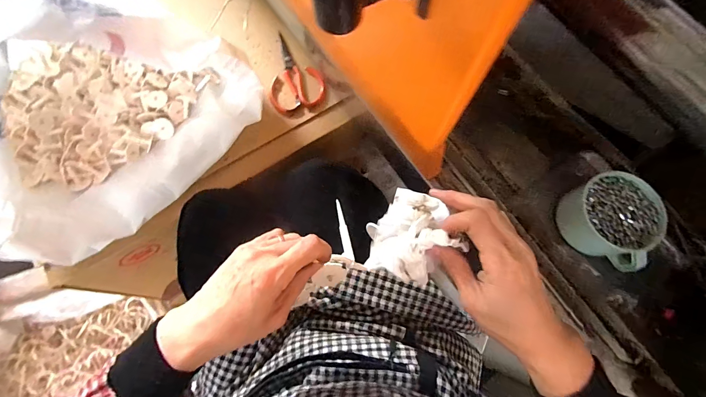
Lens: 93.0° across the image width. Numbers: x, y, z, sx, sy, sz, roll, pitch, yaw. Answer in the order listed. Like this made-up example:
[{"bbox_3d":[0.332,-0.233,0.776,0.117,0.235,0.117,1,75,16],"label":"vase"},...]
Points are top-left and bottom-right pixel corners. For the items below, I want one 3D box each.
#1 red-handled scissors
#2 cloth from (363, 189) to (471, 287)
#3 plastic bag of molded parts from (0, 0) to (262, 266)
[{"bbox_3d":[-0.119,-0.246,0.657,0.107,0.025,0.165,-19,74,-6],"label":"red-handled scissors"},{"bbox_3d":[0.052,0.035,0.291,0.072,0.035,0.081,39,77,10],"label":"cloth"},{"bbox_3d":[-0.399,-0.152,0.494,0.309,0.262,0.402,38,76,10],"label":"plastic bag of molded parts"}]

